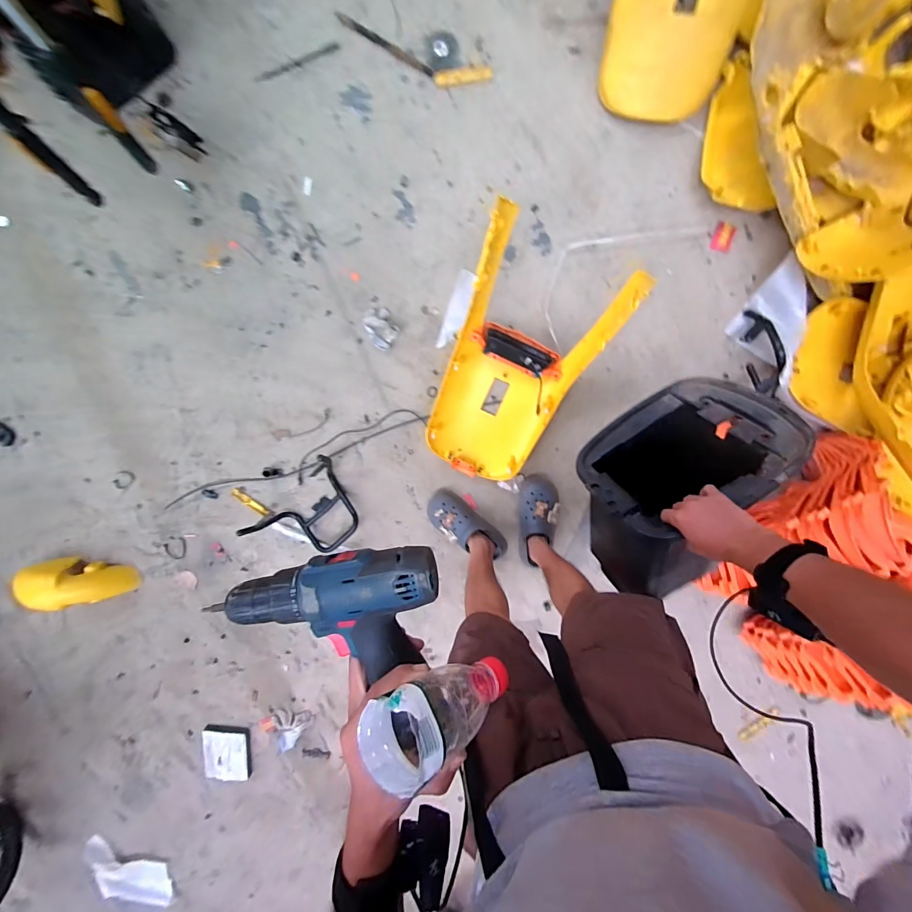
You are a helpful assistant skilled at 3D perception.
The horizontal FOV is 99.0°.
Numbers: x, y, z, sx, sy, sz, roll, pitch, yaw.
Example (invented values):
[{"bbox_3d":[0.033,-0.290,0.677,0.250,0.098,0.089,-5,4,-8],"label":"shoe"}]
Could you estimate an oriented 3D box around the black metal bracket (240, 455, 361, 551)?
[{"bbox_3d":[-0.398,0.171,1.118,0.308,0.125,0.219,-43,94,8],"label":"black metal bracket"}]

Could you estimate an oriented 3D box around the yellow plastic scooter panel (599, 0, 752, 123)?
[{"bbox_3d":[0.498,-0.996,0.867,0.285,0.067,0.374,9,132,3],"label":"yellow plastic scooter panel"}]

